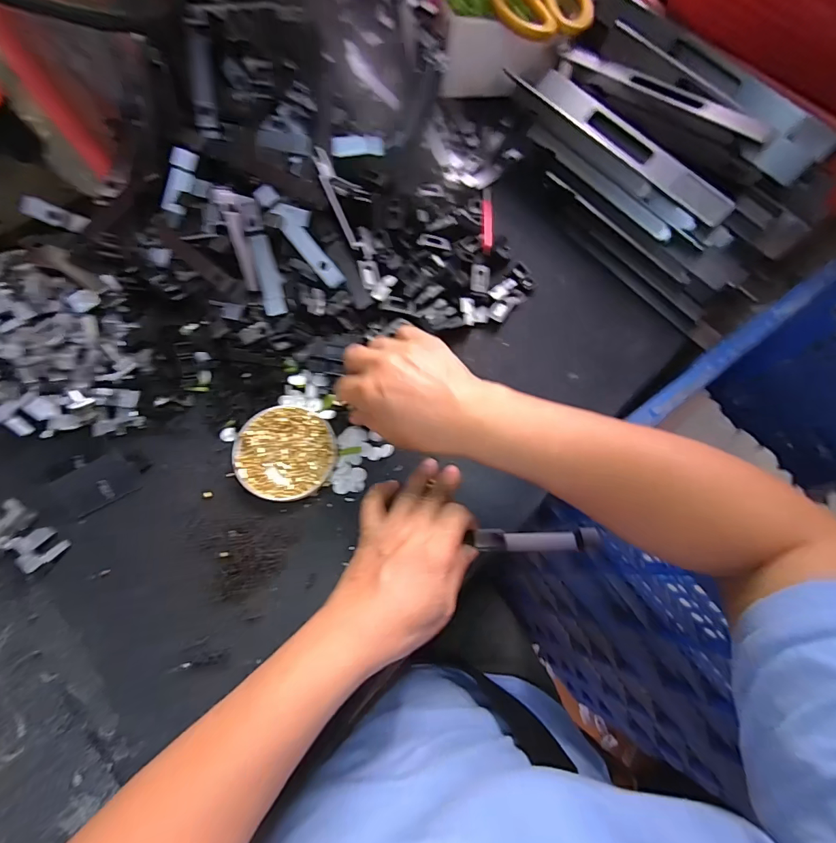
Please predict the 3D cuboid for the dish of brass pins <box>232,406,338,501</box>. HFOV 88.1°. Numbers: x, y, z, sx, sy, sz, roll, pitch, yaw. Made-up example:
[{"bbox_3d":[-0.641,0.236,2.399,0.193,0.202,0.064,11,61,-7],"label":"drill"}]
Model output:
[{"bbox_3d":[-0.106,0.025,0.347,0.078,0.009,0.073,1,70,-3],"label":"dish of brass pins"}]

